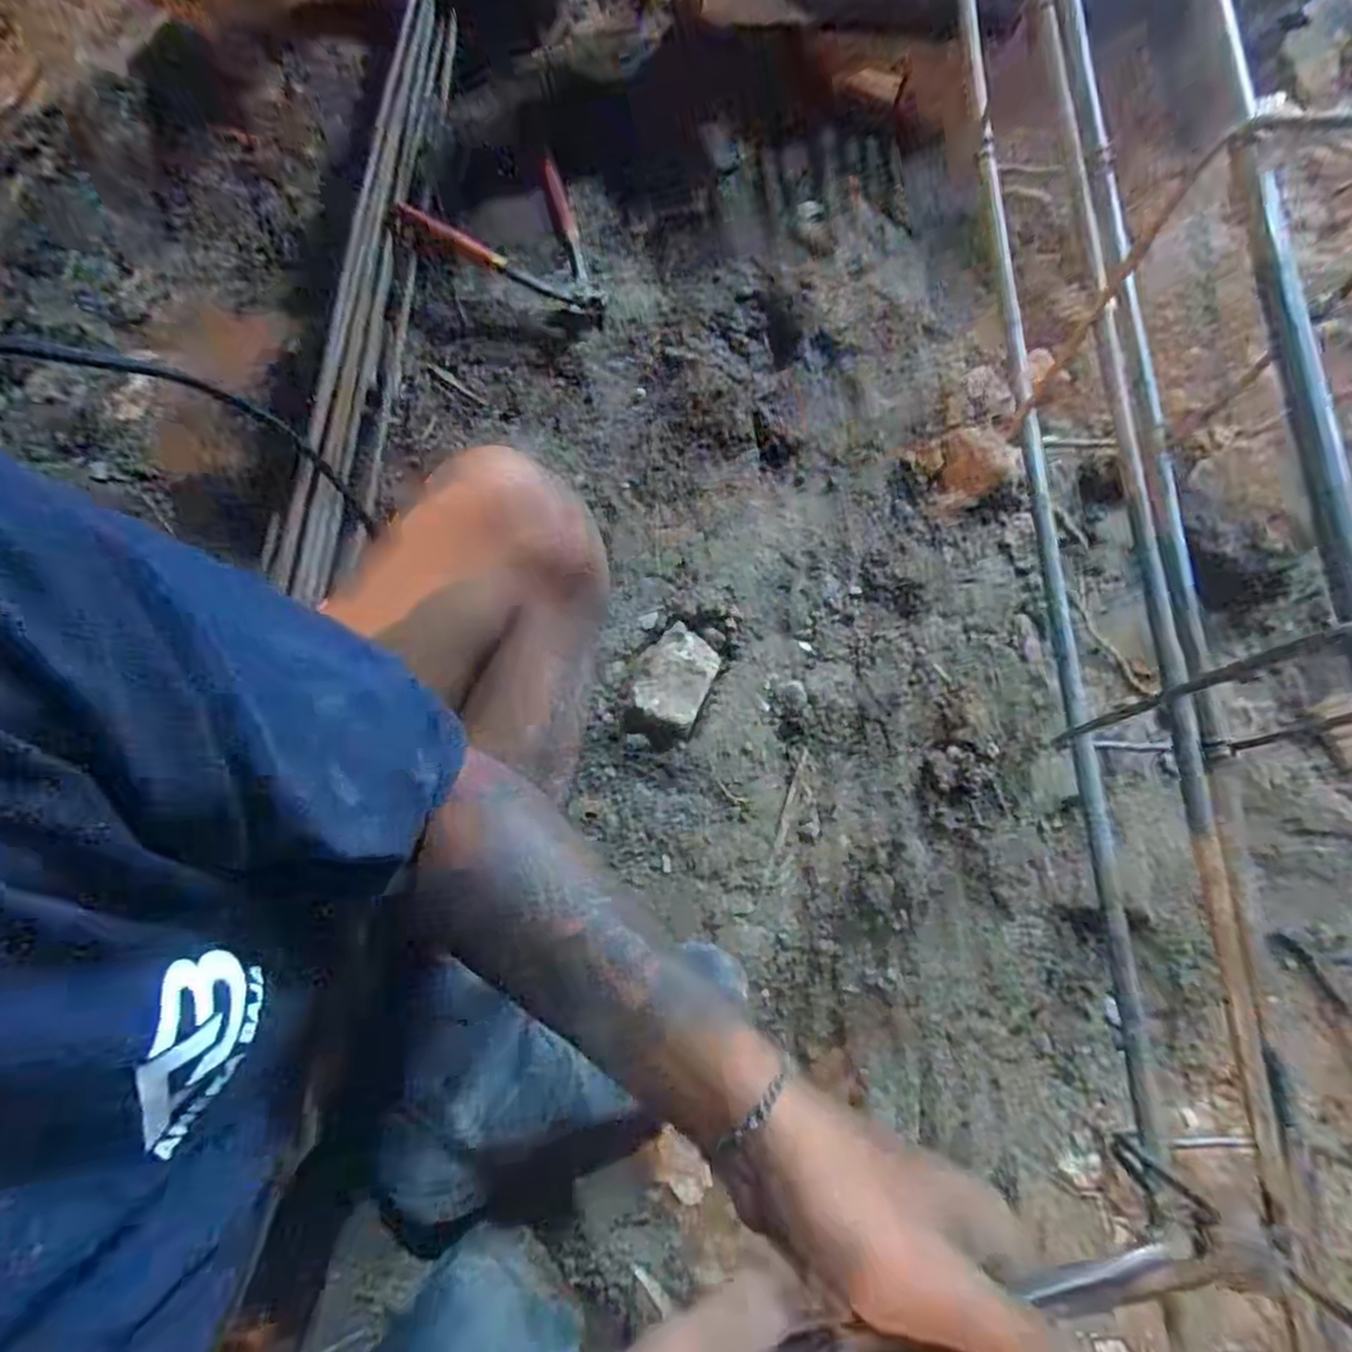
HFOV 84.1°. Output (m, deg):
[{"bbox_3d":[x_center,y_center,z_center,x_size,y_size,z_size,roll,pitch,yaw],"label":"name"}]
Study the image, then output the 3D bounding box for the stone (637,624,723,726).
[{"bbox_3d":[0.000,-0.002,0.591,0.055,0.027,0.077,23,77,7],"label":"stone"}]

